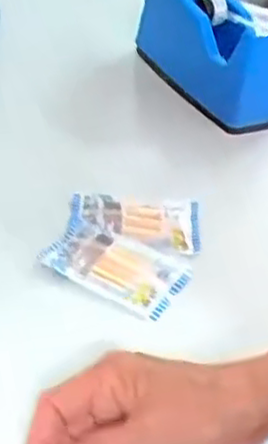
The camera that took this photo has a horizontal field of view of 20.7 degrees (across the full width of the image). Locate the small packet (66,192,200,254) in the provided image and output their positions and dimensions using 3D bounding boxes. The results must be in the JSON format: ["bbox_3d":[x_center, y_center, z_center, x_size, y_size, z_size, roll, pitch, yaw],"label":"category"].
[{"bbox_3d":[0.001,-0.003,0.606,0.107,0.018,0.065,4,36,-1],"label":"small packet"}]

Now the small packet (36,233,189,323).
[{"bbox_3d":[-0.011,0.032,0.557,0.099,0.017,0.074,23,40,22],"label":"small packet"}]

